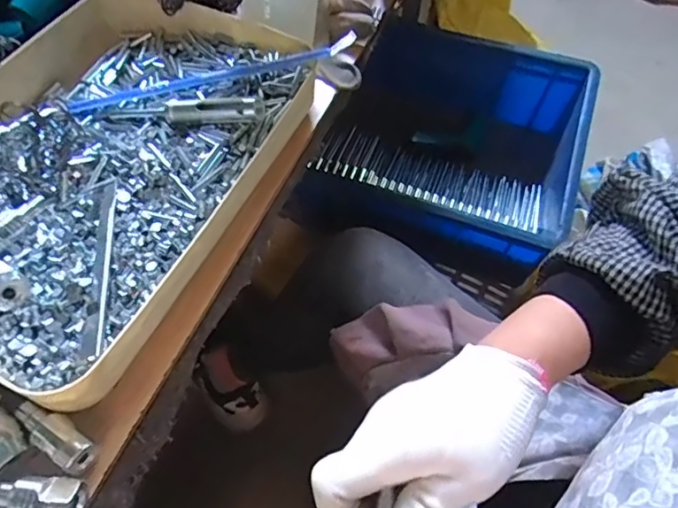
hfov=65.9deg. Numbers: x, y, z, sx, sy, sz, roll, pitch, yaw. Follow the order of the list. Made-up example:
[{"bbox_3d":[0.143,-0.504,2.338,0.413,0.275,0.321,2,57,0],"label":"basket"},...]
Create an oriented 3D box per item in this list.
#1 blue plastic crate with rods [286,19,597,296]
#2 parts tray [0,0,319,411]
[{"bbox_3d":[0.144,-0.144,0.738,0.334,0.180,0.298,19,59,10],"label":"blue plastic crate with rods"},{"bbox_3d":[-0.170,-0.074,0.380,0.224,0.043,0.316,21,59,11],"label":"parts tray"}]

